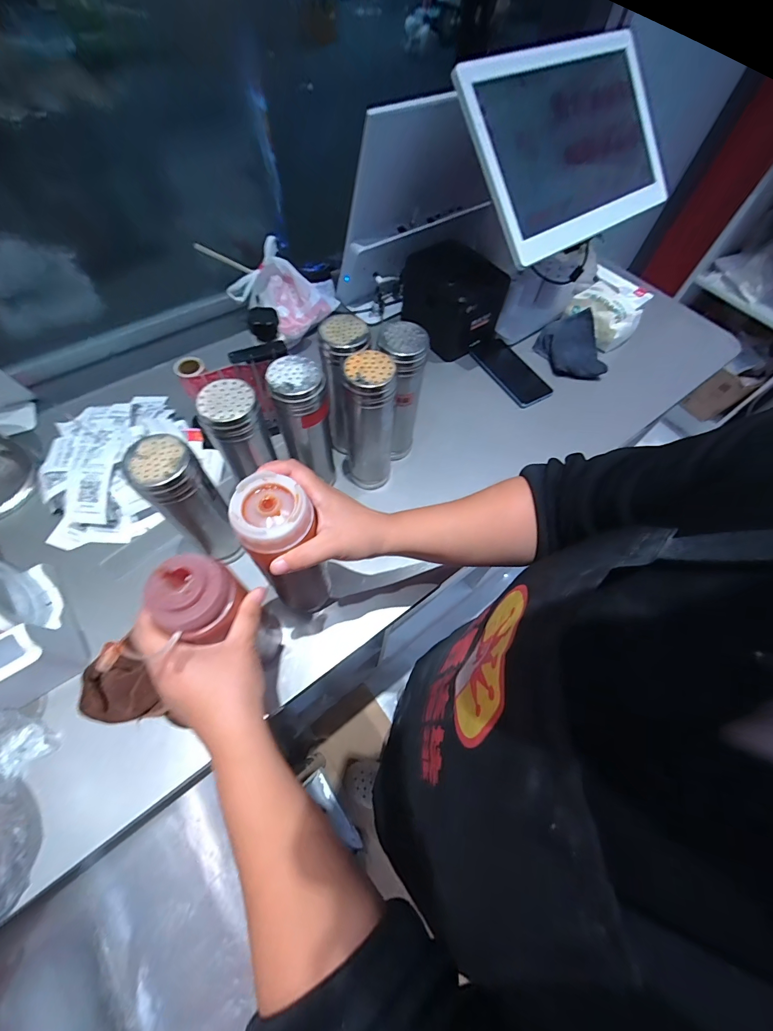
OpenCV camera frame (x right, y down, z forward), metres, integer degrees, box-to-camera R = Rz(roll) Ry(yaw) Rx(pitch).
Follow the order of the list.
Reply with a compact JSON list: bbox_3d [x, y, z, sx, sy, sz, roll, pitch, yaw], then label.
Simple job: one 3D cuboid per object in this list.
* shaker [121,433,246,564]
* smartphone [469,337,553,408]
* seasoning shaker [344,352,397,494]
[{"bbox_3d":[-0.217,-0.009,0.428,0.058,0.180,0.060,-34,69,-19],"label":"shaker"},{"bbox_3d":[0.233,-0.271,0.710,0.089,0.007,0.161,-26,67,-16],"label":"smartphone"},{"bbox_3d":[-0.024,-0.114,0.506,0.066,0.201,0.059,2,62,-3],"label":"seasoning shaker"}]

